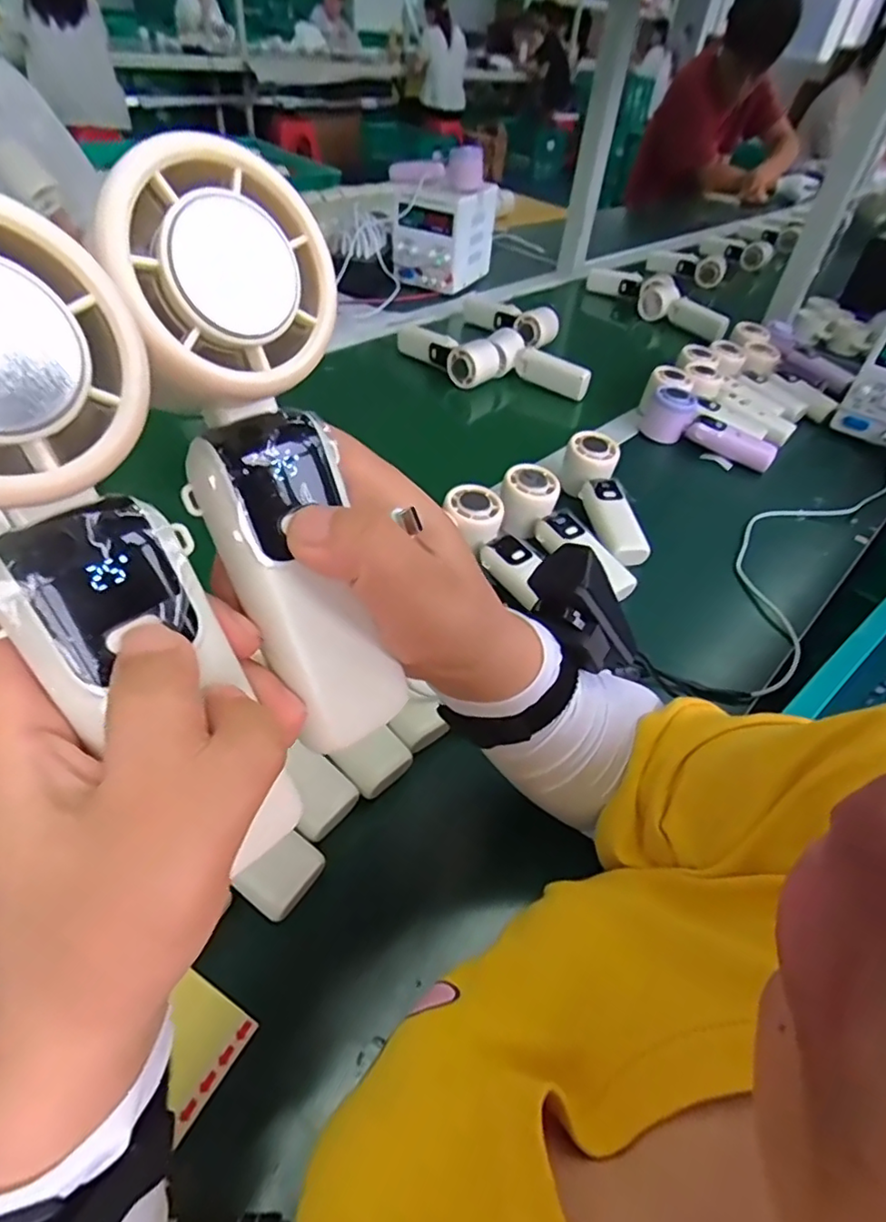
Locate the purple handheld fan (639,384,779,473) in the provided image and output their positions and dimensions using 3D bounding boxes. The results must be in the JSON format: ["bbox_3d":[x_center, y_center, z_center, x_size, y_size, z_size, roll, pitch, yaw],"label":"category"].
[{"bbox_3d":[0.341,-0.234,0.761,0.171,0.061,0.051,27,51,19],"label":"purple handheld fan"}]

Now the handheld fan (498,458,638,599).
[{"bbox_3d":[0.118,-0.073,0.580,0.061,0.052,0.166,-36,72,-31],"label":"handheld fan"}]

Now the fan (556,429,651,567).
[{"bbox_3d":[0.167,-0.121,0.618,0.052,0.055,0.168,-3,48,-7],"label":"fan"}]

